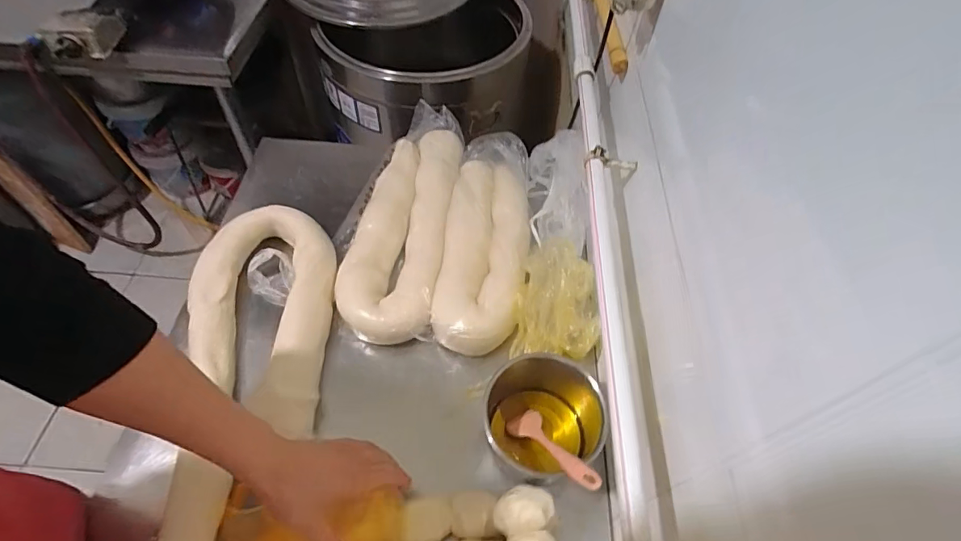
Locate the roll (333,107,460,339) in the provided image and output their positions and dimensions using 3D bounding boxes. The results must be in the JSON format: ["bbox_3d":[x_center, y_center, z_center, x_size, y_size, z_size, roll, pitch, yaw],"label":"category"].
[{"bbox_3d":[-0.120,-0.109,0.784,0.152,0.071,0.479,8,55,2],"label":"roll"}]

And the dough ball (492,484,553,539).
[{"bbox_3d":[0.043,0.248,0.498,0.059,0.055,0.048,-6,56,-8],"label":"dough ball"}]

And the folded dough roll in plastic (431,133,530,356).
[{"bbox_3d":[0.010,-0.070,0.748,0.129,0.085,0.396,6,55,0],"label":"folded dough roll in plastic"}]

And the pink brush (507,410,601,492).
[{"bbox_3d":[0.079,0.196,0.531,0.042,0.173,0.011,-23,104,-18],"label":"pink brush"}]

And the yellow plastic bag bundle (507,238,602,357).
[{"bbox_3d":[0.105,0.036,0.646,0.108,0.102,0.144,5,55,0],"label":"yellow plastic bag bundle"}]

